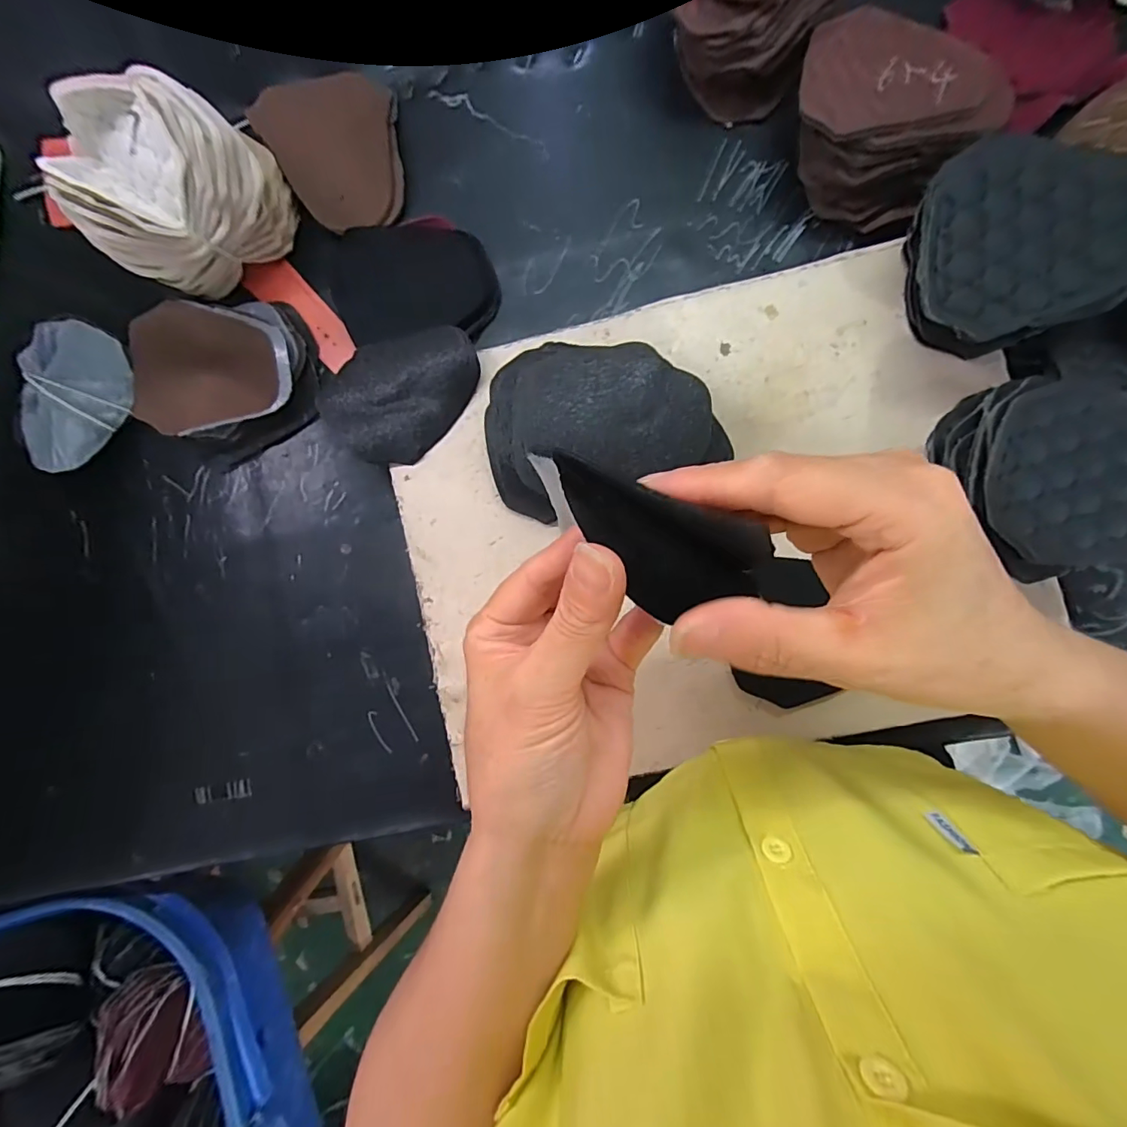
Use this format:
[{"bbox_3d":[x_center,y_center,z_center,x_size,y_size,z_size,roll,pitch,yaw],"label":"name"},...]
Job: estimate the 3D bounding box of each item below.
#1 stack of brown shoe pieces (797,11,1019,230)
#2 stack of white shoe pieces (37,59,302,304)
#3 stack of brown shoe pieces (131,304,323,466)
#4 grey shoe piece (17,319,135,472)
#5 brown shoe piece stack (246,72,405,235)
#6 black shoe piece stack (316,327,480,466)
[{"bbox_3d":[0.194,-0.277,0.312,0.118,0.057,0.094,43,93,2],"label":"stack of brown shoe pieces"},{"bbox_3d":[-0.239,-0.234,0.308,0.100,0.071,0.079,-17,90,4],"label":"stack of white shoe pieces"},{"bbox_3d":[-0.237,-0.130,0.352,0.121,0.028,0.102,-21,89,4],"label":"stack of brown shoe pieces"},{"bbox_3d":[-0.338,-0.114,0.349,0.063,0.015,0.099,1,91,-15],"label":"grey shoe piece"},{"bbox_3d":[-0.152,-0.282,0.347,0.086,0.024,0.098,-22,89,4],"label":"brown shoe piece stack"},{"bbox_3d":[-0.109,-0.118,0.331,0.083,0.018,0.098,38,94,6],"label":"black shoe piece stack"}]

